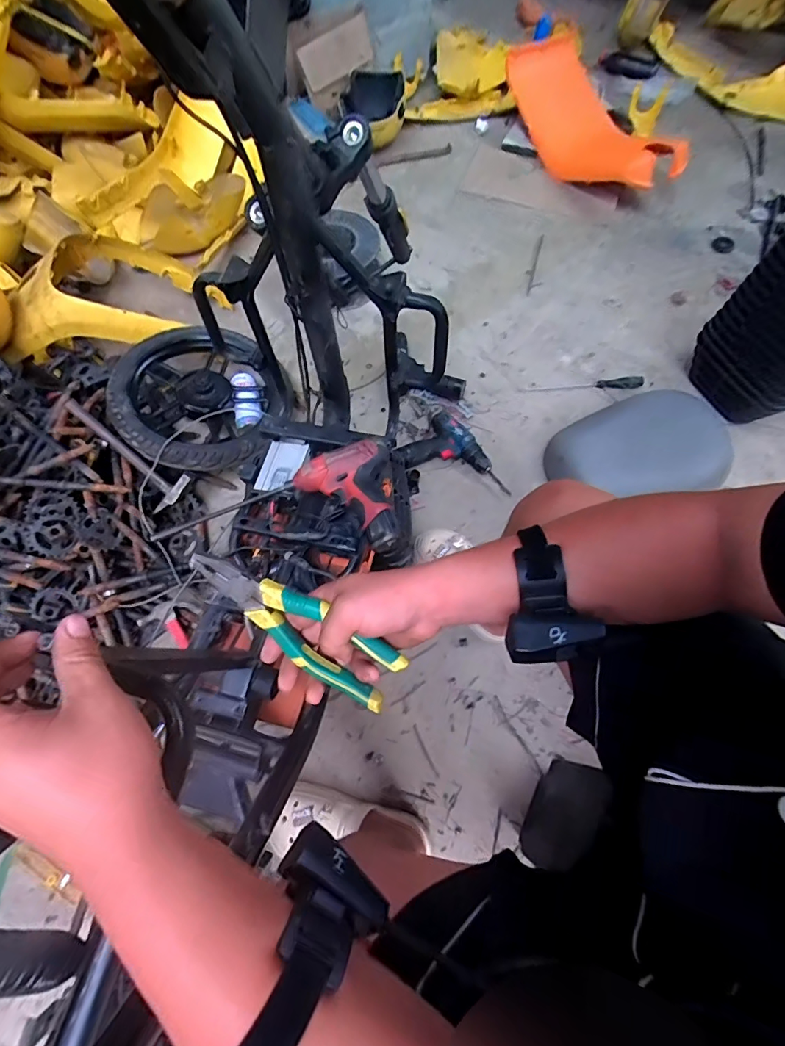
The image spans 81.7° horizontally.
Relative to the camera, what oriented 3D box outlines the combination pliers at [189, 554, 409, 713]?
[{"bbox_3d":[-0.083,0.081,0.387,0.196,0.020,0.052,33,99,4],"label":"combination pliers"}]

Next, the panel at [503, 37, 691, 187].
[{"bbox_3d":[0.522,-1.052,1.220,0.507,0.148,0.249,38,71,-2],"label":"panel"}]

